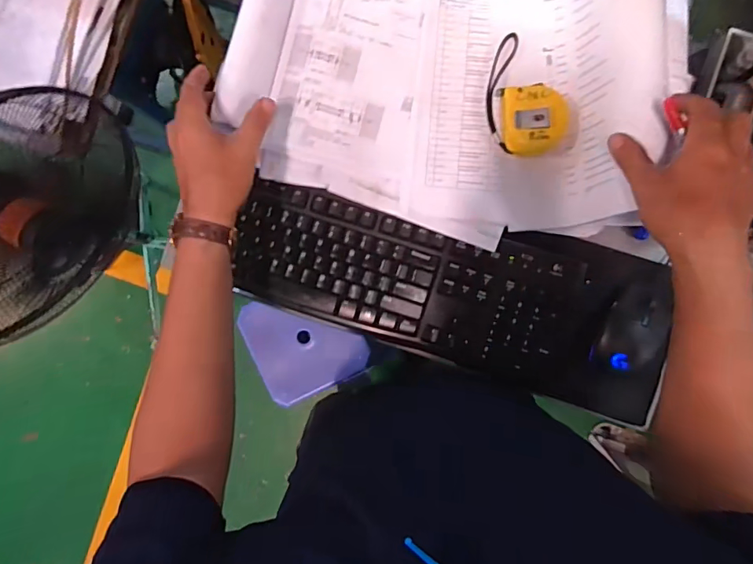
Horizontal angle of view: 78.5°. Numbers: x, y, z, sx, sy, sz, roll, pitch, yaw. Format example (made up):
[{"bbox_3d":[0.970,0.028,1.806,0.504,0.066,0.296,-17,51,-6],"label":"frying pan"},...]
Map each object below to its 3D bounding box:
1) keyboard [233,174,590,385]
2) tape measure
[{"bbox_3d":[0.030,-0.003,0.515,0.378,0.018,0.148,14,92,5],"label":"keyboard"},{"bbox_3d":[0.159,-0.200,0.483,0.080,0.035,0.136,0,90,5],"label":"tape measure"}]

